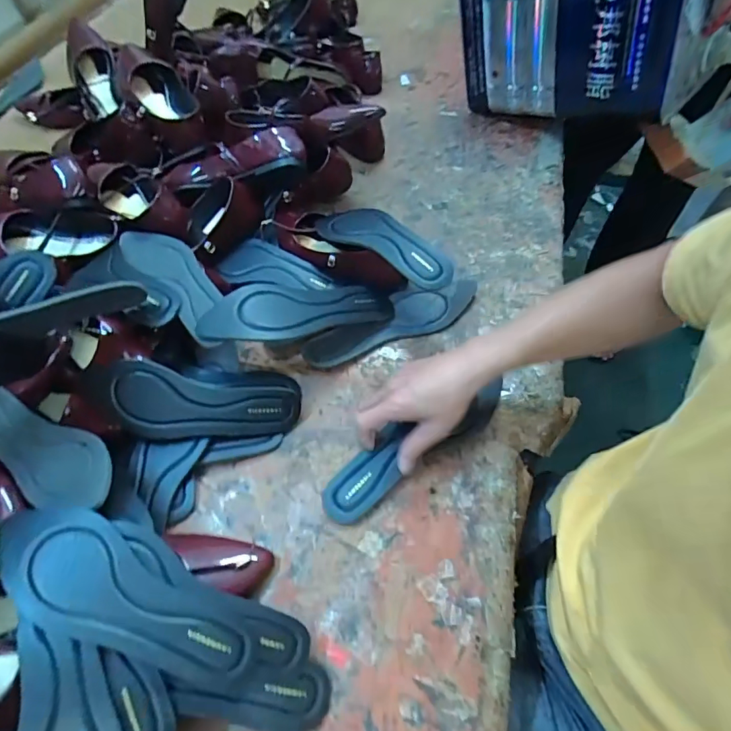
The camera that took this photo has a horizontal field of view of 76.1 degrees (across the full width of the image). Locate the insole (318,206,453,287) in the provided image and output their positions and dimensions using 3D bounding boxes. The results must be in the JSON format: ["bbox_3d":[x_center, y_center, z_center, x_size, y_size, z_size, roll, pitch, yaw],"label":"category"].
[{"bbox_3d":[0.022,-0.169,0.638,0.241,0.044,0.078,34,65,22],"label":"insole"}]

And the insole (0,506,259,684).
[{"bbox_3d":[-0.201,0.191,0.390,0.232,0.026,0.081,27,62,2],"label":"insole"}]

